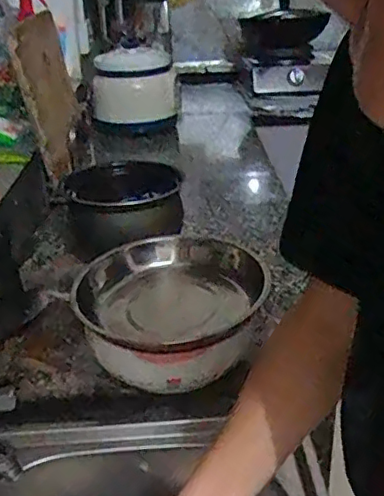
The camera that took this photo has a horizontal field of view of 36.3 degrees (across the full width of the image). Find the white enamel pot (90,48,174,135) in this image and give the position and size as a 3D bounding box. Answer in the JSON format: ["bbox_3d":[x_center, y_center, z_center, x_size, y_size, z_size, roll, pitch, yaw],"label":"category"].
[{"bbox_3d":[-0.173,-0.474,1.750,0.240,0.198,0.280,-5,26,-6],"label":"white enamel pot"}]

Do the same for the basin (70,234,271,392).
[{"bbox_3d":[-0.030,0.076,0.715,0.207,0.119,0.207,-2,26,1],"label":"basin"}]

